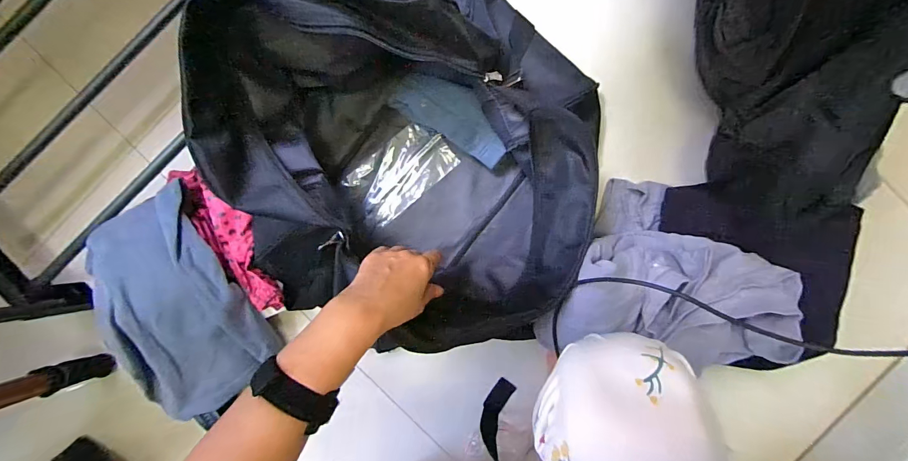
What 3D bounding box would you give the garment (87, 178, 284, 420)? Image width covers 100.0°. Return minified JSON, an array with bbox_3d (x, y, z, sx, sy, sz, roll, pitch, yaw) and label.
[{"bbox_3d":[-0.387,0.101,0.519,0.166,0.088,0.283,-31,91,2],"label":"garment"}]

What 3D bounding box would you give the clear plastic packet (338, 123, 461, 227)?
[{"bbox_3d":[-0.082,-0.093,0.599,0.164,0.012,0.096,-38,90,2],"label":"clear plastic packet"}]

